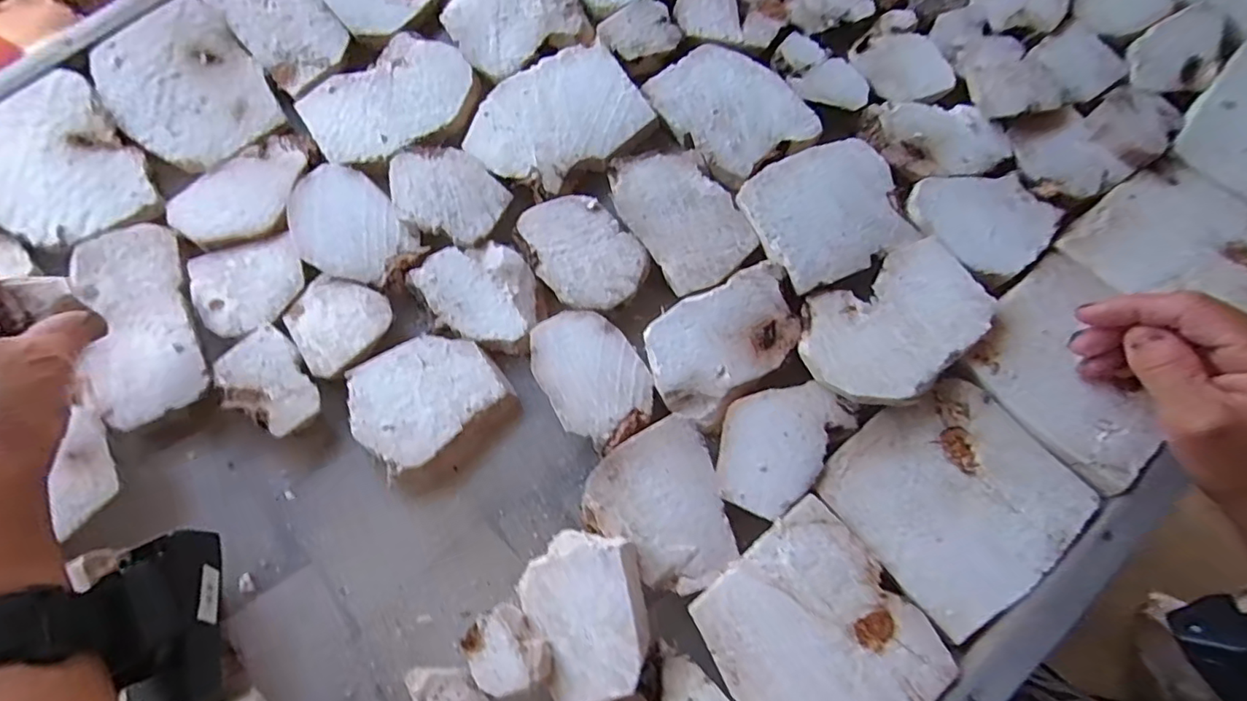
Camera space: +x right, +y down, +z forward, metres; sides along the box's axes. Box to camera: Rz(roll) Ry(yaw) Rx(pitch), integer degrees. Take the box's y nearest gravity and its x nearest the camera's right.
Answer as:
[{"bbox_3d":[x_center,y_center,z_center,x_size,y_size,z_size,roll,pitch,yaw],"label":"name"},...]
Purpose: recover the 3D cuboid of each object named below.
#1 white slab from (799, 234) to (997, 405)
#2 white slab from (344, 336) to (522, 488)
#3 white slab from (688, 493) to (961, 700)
[{"bbox_3d":[0.156,-0.015,0.321,0.111,0.021,0.073,-28,78,-8],"label":"white slab"},{"bbox_3d":[-0.116,0.030,0.338,0.083,0.012,0.086,-43,80,-11],"label":"white slab"},{"bbox_3d":[0.100,0.148,0.286,0.099,0.013,0.106,-40,80,-10],"label":"white slab"}]

